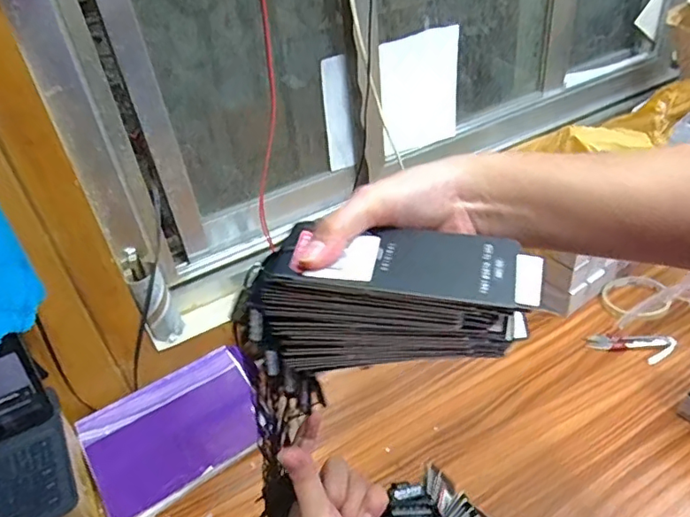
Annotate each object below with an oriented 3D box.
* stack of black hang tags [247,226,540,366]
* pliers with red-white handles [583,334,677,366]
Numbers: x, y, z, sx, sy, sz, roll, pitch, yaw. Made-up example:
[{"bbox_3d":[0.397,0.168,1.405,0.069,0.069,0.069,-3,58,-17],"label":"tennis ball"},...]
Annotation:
[{"bbox_3d":[0.026,0.017,0.285,0.138,0.064,0.048,-7,36,16],"label":"stack of black hang tags"},{"bbox_3d":[0.369,0.114,0.709,0.104,0.012,0.039,3,38,13],"label":"pliers with red-white handles"}]

